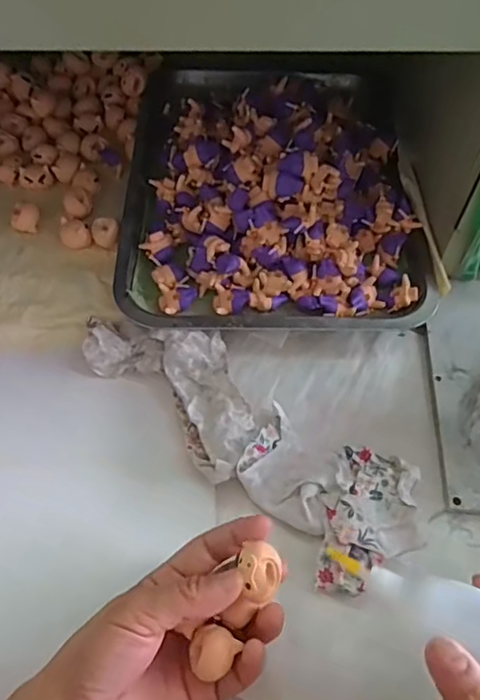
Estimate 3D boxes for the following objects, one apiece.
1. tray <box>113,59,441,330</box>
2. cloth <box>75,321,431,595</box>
[{"bbox_3d":[0.030,-0.172,0.504,0.260,0.064,0.340,2,60,-1],"label":"tray"},{"bbox_3d":[0.006,0.050,0.406,0.269,0.025,0.096,40,66,19],"label":"cloth"}]

